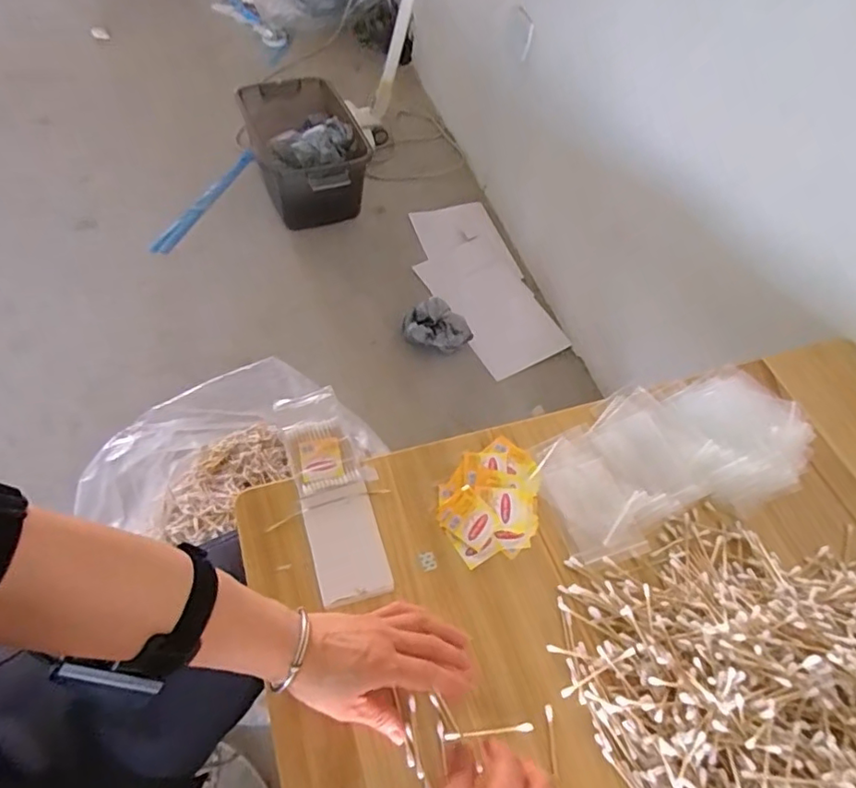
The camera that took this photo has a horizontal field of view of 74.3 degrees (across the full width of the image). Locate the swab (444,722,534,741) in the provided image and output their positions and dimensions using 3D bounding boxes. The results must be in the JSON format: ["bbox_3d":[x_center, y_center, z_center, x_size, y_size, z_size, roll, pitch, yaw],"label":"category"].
[{"bbox_3d":[0.051,0.282,0.472,0.076,0.009,0.007,-3,57,-7],"label":"swab"}]

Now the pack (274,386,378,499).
[{"bbox_3d":[-0.116,0.048,0.605,0.074,0.009,0.128,-18,60,-16],"label":"pack"}]

